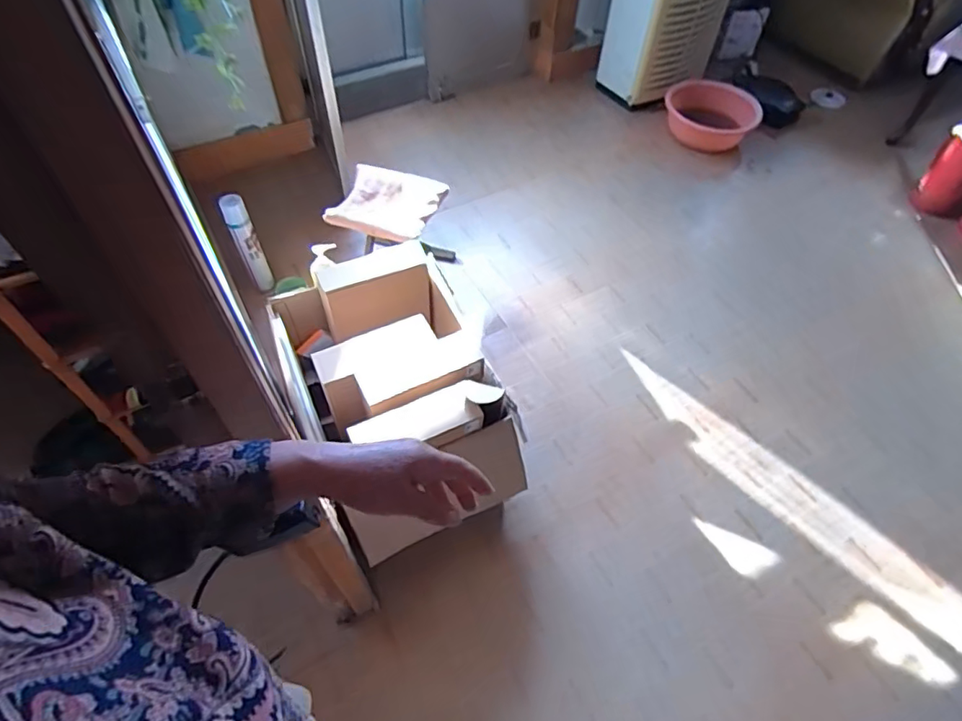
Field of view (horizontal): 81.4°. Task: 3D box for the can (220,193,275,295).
[{"bbox_3d":[-0.666,-0.330,1.609,0.061,0.326,0.067,-20,57,-16],"label":"can"}]

